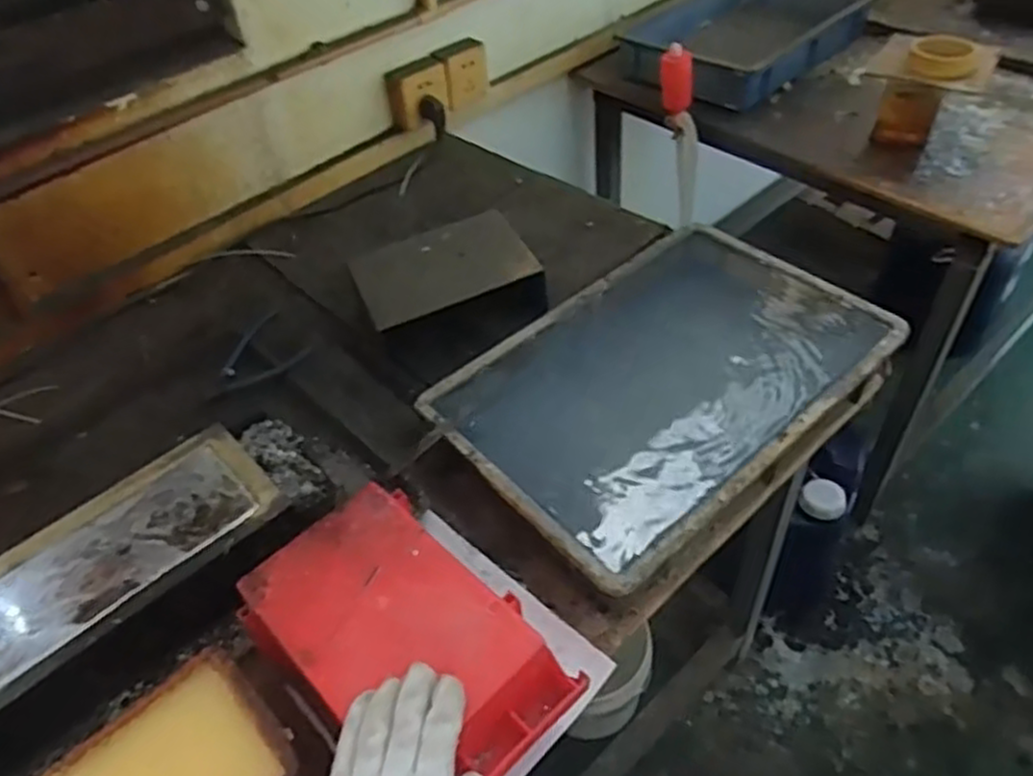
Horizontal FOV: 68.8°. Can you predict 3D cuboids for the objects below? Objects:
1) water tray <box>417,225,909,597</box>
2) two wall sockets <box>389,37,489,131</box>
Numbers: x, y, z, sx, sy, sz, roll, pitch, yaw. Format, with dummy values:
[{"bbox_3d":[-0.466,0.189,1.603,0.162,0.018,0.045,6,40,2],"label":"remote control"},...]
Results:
[{"bbox_3d":[0.156,-0.014,0.783,0.446,0.039,0.291,-35,52,-24],"label":"water tray"},{"bbox_3d":[-0.118,-0.496,1.231,0.196,0.095,0.032,-35,52,-24],"label":"two wall sockets"}]

